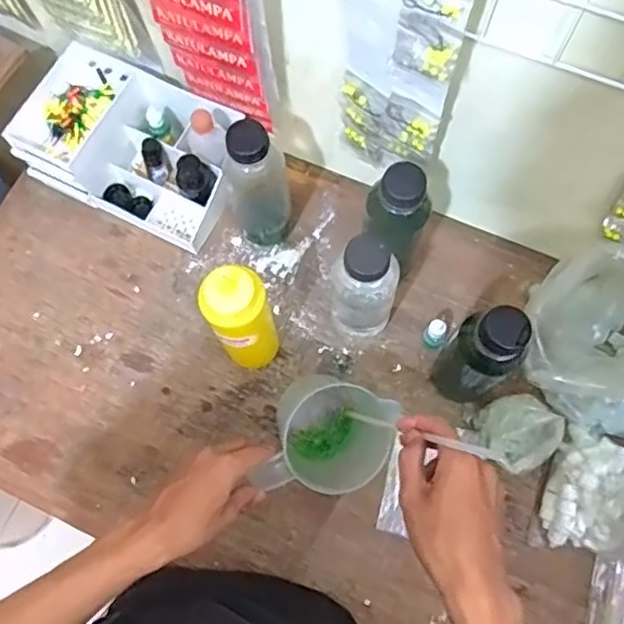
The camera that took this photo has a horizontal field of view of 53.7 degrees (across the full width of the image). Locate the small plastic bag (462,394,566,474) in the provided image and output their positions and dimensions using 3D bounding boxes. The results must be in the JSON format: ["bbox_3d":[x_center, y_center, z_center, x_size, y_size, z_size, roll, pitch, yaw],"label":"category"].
[{"bbox_3d":[0.210,0.122,0.632,0.073,0.049,0.070,-34,75,-9],"label":"small plastic bag"}]

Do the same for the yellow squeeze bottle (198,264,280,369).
[{"bbox_3d":[-0.067,0.011,0.609,0.057,0.188,0.054,0,72,1],"label":"yellow squeeze bottle"}]

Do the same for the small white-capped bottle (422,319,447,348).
[{"bbox_3d":[0.134,0.024,0.671,0.023,0.049,0.018,37,77,12],"label":"small white-capped bottle"}]

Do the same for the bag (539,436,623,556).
[{"bbox_3d":[0.302,0.184,0.609,0.126,0.077,0.103,7,73,3],"label":"bag"}]

